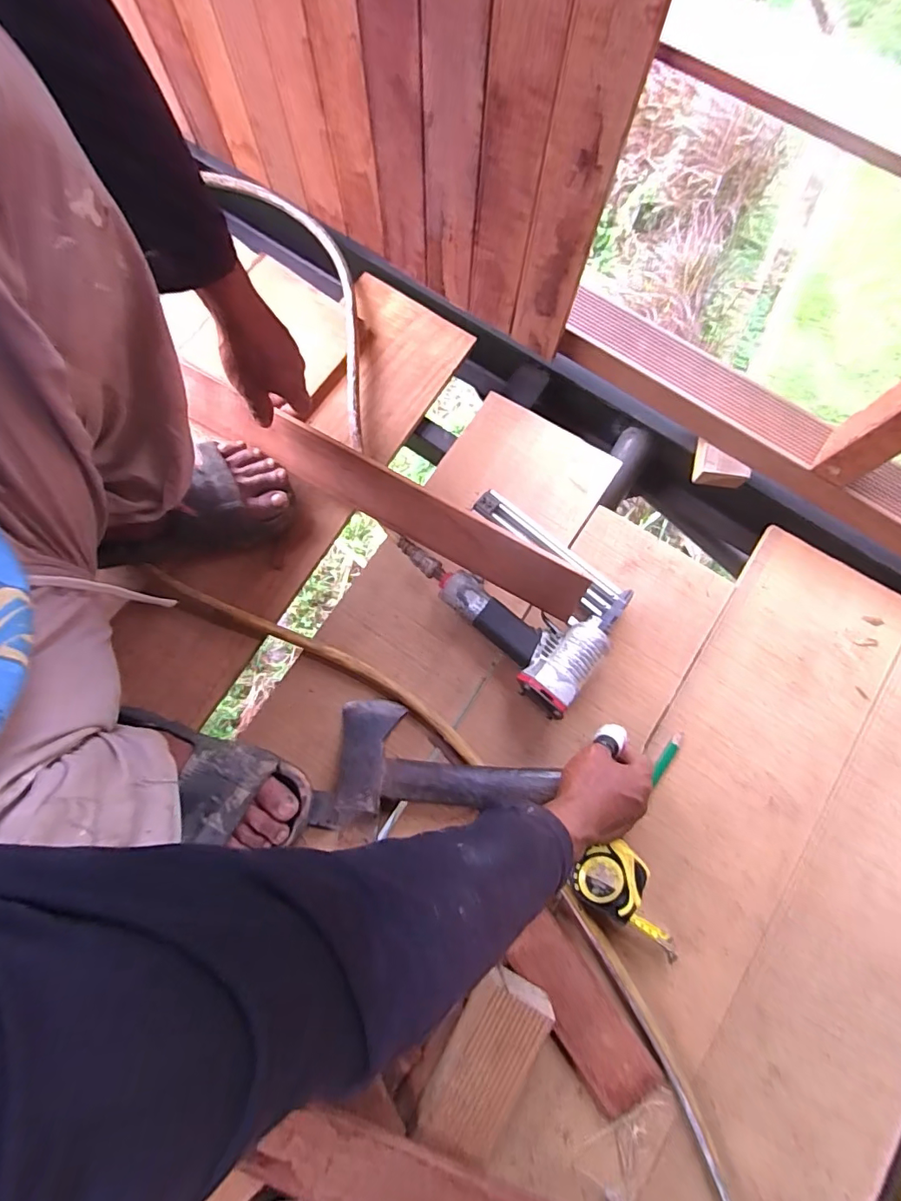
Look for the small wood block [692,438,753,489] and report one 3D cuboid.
[{"bbox_3d":[0.332,-0.162,0.631,0.076,0.034,0.034,37,81,7],"label":"small wood block"}]

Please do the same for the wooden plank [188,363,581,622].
[{"bbox_3d":[-0.089,-0.124,0.571,0.513,0.068,0.011,28,40,8],"label":"wooden plank"}]

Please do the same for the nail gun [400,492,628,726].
[{"bbox_3d":[0.084,-0.017,0.573,0.159,0.060,0.255,-40,82,-7],"label":"nail gun"}]

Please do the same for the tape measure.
[{"bbox_3d":[0.186,0.296,0.511,0.138,0.046,0.069,33,81,6],"label":"tape measure"}]

